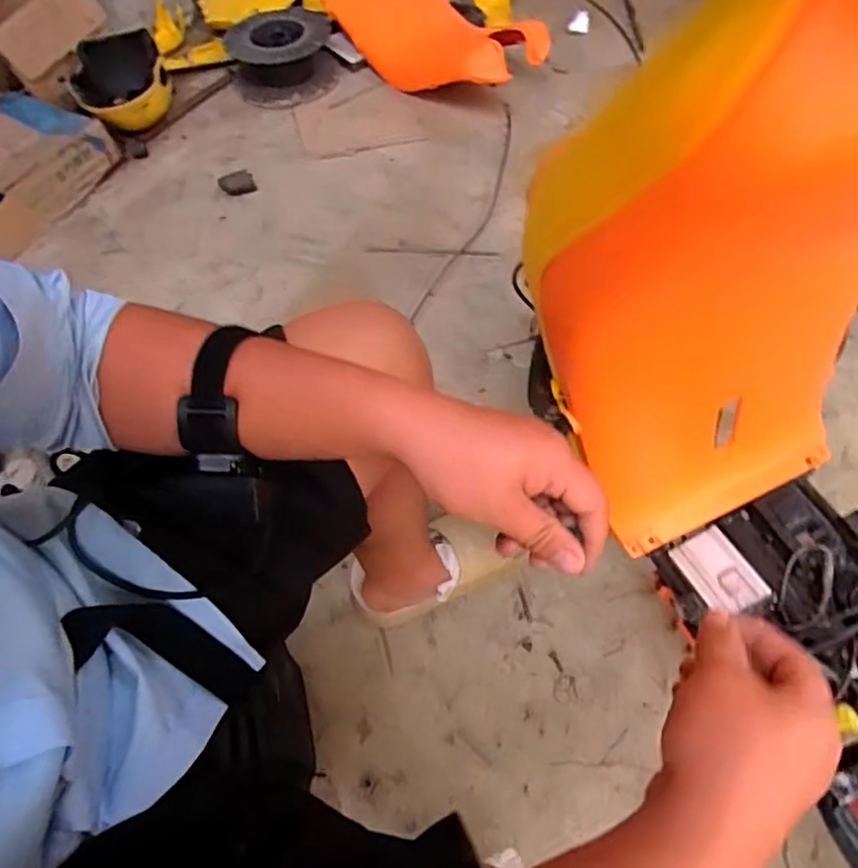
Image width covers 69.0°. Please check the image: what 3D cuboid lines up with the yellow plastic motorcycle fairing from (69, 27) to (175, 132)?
[{"bbox_3d":[-0.705,-0.803,1.434,0.215,0.107,0.229,-22,62,-13],"label":"yellow plastic motorcycle fairing"}]

